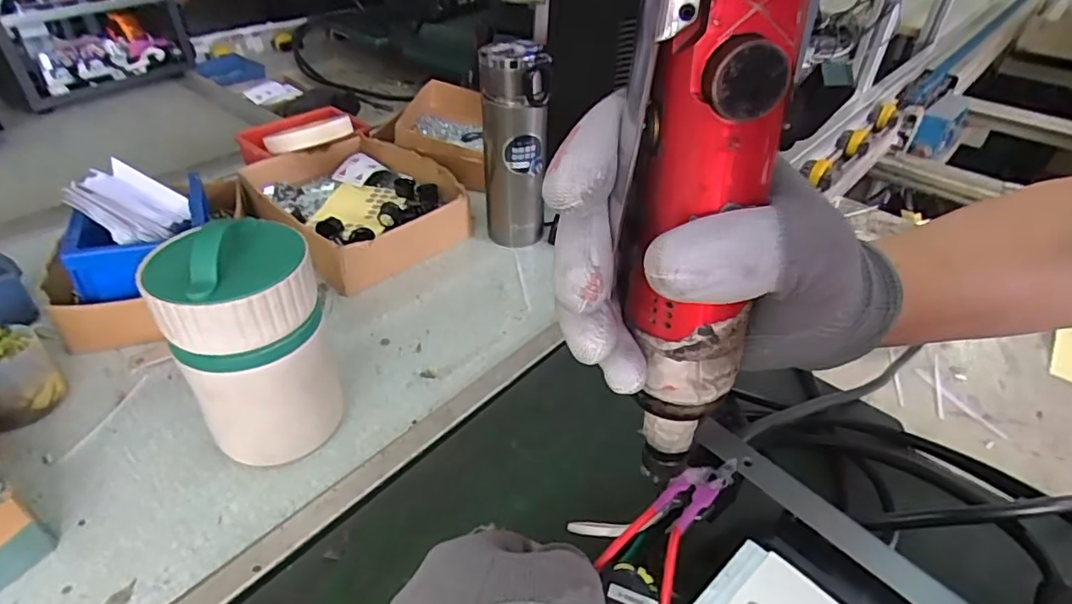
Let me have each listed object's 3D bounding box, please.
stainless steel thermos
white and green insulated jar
[{"bbox_3d":[-0.021,-0.152,0.594,0.067,0.211,0.057,2,39,-1],"label":"stainless steel thermos"},{"bbox_3d":[-0.186,0.033,0.390,0.087,0.165,0.078,-19,43,-24],"label":"white and green insulated jar"}]

